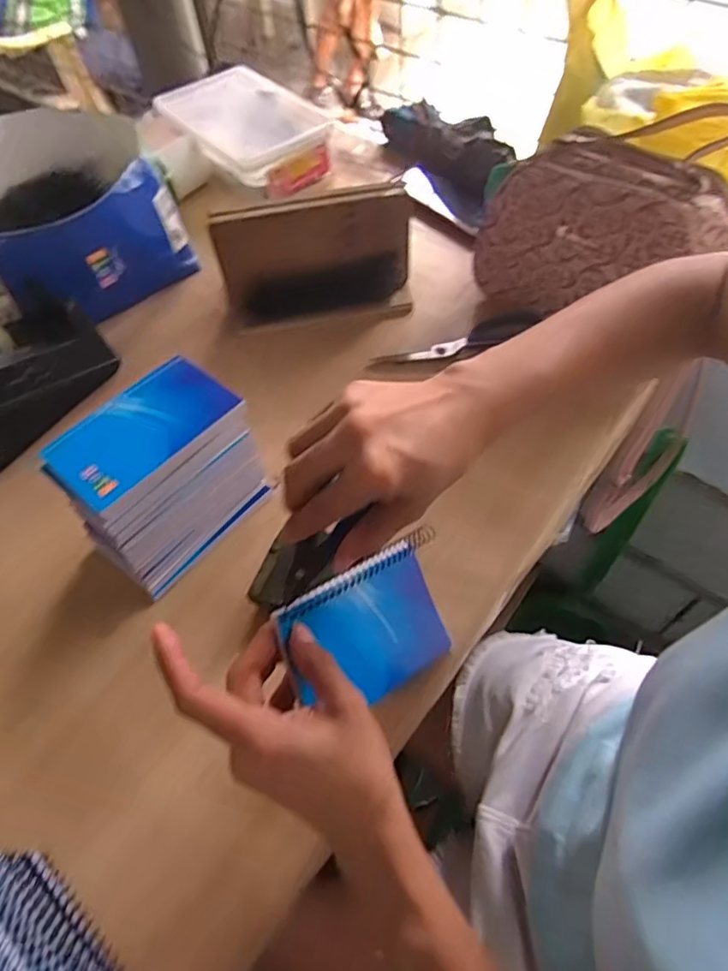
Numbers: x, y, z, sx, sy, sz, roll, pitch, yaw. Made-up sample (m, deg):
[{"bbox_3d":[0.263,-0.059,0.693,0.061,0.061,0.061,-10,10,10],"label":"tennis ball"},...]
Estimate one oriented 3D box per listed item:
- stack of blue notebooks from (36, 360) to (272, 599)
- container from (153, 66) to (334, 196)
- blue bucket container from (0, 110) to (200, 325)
[{"bbox_3d":[-0.161,-0.007,0.475,0.103,0.109,0.145,38,66,24],"label":"stack of blue notebooks"},{"bbox_3d":[-0.164,-0.494,0.813,0.161,0.060,0.248,-36,62,-19],"label":"container"},{"bbox_3d":[-0.338,-0.301,0.650,0.213,0.120,0.235,-35,62,-18],"label":"blue bucket container"}]

